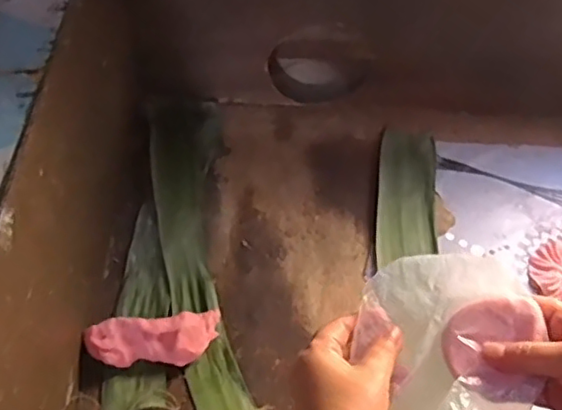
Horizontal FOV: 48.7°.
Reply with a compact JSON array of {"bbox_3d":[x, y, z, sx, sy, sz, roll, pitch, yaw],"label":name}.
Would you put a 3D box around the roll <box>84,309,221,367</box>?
[{"bbox_3d":[-0.112,0.124,0.561,0.115,0.034,0.044,-11,54,-9],"label":"roll"}]

